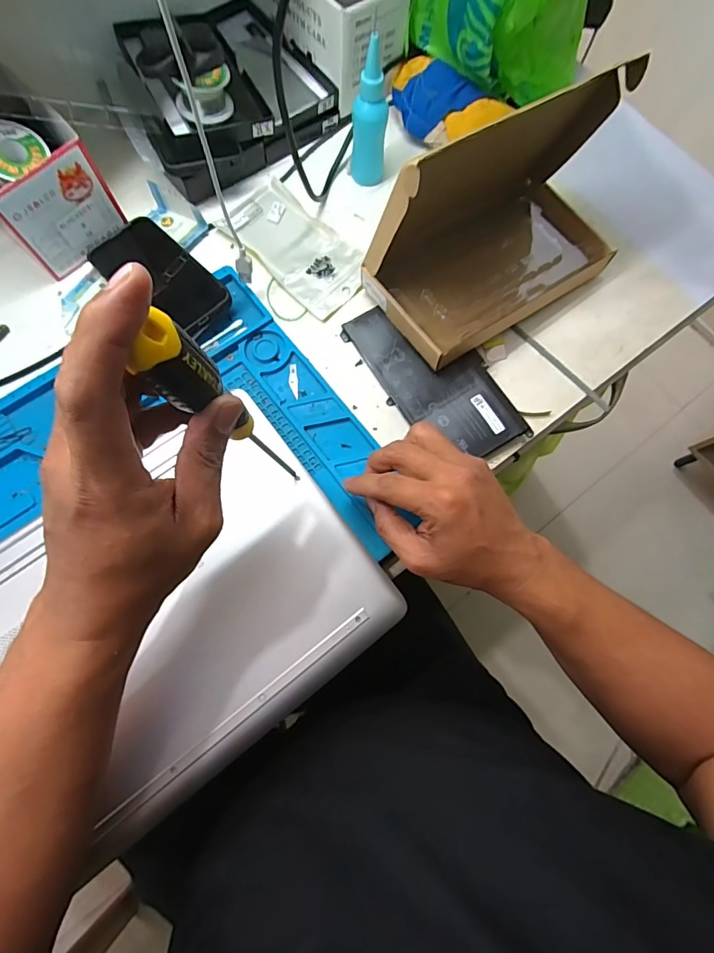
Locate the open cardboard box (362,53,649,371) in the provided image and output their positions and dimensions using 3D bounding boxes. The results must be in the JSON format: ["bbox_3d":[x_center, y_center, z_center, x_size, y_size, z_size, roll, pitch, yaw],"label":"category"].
[{"bbox_3d":[0.134,-0.220,0.378,0.226,0.146,0.120,-32,77,-10],"label":"open cardboard box"}]

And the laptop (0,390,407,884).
[{"bbox_3d":[-0.165,0.116,0.333,0.353,0.019,0.239,-37,78,-11],"label":"laptop"}]

